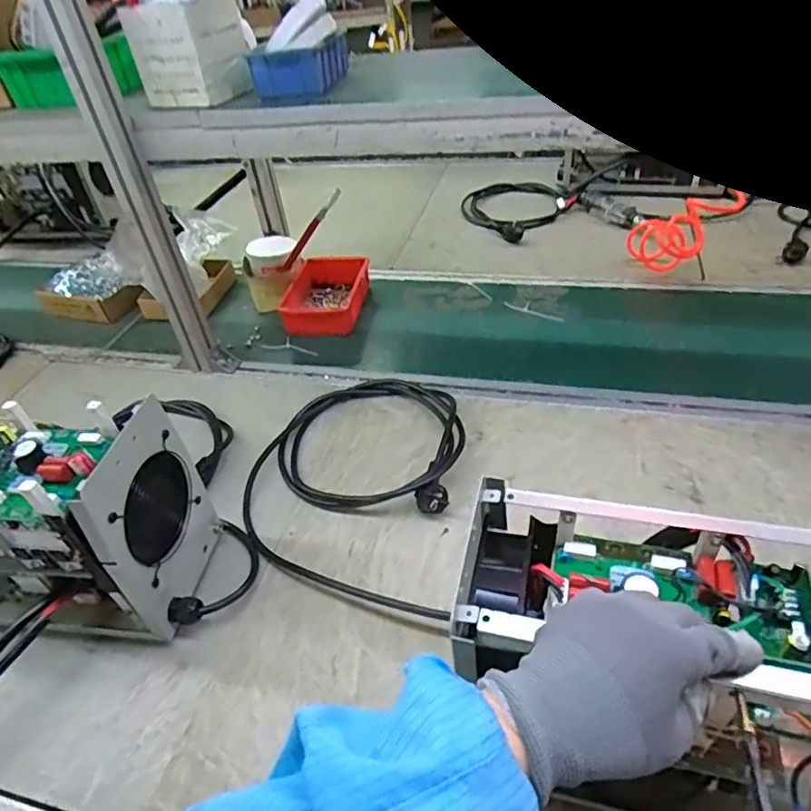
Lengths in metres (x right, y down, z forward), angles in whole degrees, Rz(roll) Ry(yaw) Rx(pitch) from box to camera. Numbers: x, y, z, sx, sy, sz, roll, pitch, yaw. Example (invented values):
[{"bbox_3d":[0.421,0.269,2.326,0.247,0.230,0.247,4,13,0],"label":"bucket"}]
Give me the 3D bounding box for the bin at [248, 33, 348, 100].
[{"bbox_3d":[-0.130,-0.437,0.733,0.089,0.051,0.134,5,43,14],"label":"bin"}]

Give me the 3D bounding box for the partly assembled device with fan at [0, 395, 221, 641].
[{"bbox_3d":[-0.390,0.119,0.612,0.306,0.237,0.160,1,42,10],"label":"partly assembled device with fan"}]

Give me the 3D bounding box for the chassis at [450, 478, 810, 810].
[{"bbox_3d":[0.199,0.196,0.424,0.307,0.230,0.145,9,44,18],"label":"chassis"}]

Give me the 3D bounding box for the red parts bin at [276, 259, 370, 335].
[{"bbox_3d":[-0.147,-0.208,1.079,0.140,0.062,0.194,3,43,11],"label":"red parts bin"}]

